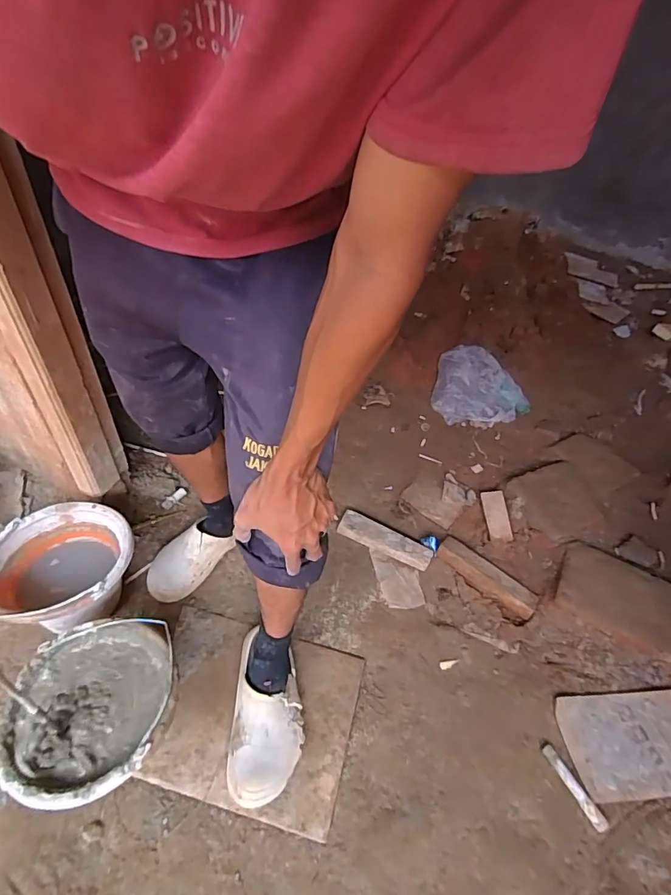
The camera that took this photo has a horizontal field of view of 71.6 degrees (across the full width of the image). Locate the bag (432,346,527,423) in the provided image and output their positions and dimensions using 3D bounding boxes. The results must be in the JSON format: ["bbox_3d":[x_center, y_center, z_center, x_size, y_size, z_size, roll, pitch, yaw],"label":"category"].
[{"bbox_3d":[0.478,-0.207,1.539,0.327,0.051,0.268,-3,77,-11],"label":"bag"}]

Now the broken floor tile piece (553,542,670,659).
[{"bbox_3d":[0.696,0.361,1.091,0.321,0.042,0.208,25,49,16],"label":"broken floor tile piece"}]

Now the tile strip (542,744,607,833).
[{"bbox_3d":[0.429,0.609,0.837,0.023,0.020,0.137,-16,51,-21],"label":"tile strip"}]

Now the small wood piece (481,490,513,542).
[{"bbox_3d":[0.433,0.181,1.251,0.061,0.011,0.147,-6,55,10],"label":"small wood piece"}]

